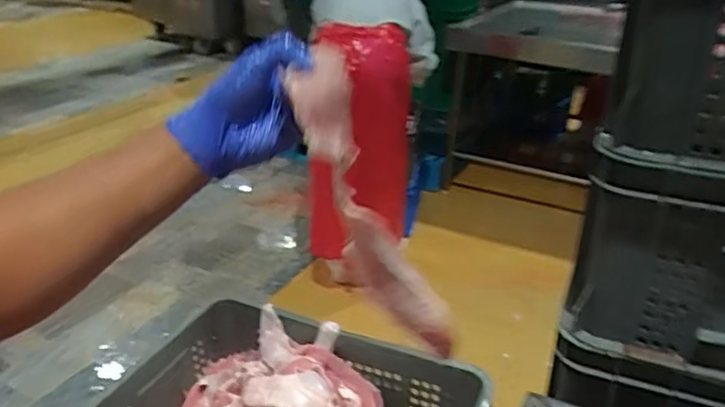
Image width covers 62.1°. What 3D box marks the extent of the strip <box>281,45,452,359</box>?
[{"bbox_3d":[0.014,0.027,0.593,0.092,0.407,0.072,19,61,32],"label":"strip"}]

